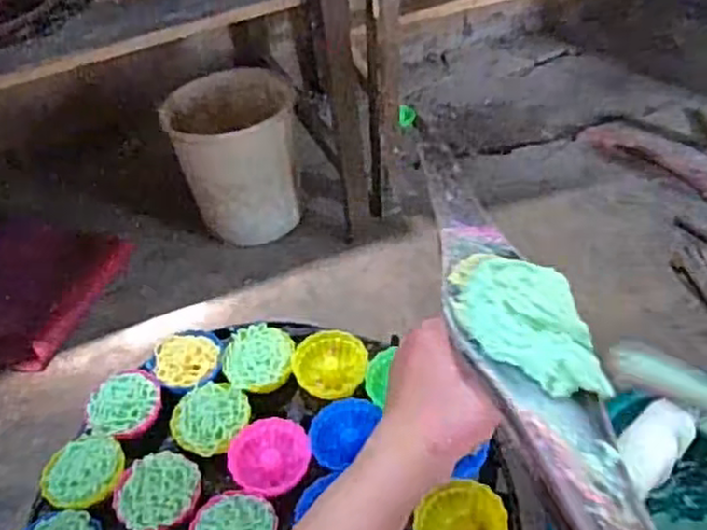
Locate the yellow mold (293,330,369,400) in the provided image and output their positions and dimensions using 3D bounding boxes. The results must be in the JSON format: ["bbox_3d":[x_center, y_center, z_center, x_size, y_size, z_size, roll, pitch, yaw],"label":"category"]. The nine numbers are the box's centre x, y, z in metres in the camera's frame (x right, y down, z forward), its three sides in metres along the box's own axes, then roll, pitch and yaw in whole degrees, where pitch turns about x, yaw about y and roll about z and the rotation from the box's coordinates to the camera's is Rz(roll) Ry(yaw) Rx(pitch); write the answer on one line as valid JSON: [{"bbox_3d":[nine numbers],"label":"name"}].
[{"bbox_3d":[-0.019,0.084,0.606,0.060,0.020,0.055,-2,45,2],"label":"yellow mold"}]

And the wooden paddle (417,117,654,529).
[{"bbox_3d":[0.074,0.033,0.342,0.048,0.011,0.332,-10,45,-6],"label":"wooden paddle"}]

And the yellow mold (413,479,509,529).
[{"bbox_3d":[0.075,0.180,0.497,0.060,0.026,0.051,1,45,6],"label":"yellow mold"}]

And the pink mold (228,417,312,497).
[{"bbox_3d":[-0.065,0.146,0.550,0.056,0.019,0.065,18,49,21],"label":"pink mold"}]

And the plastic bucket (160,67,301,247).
[{"bbox_3d":[-0.201,-0.193,1.305,0.216,0.237,0.224,-2,45,2],"label":"plastic bucket"}]

